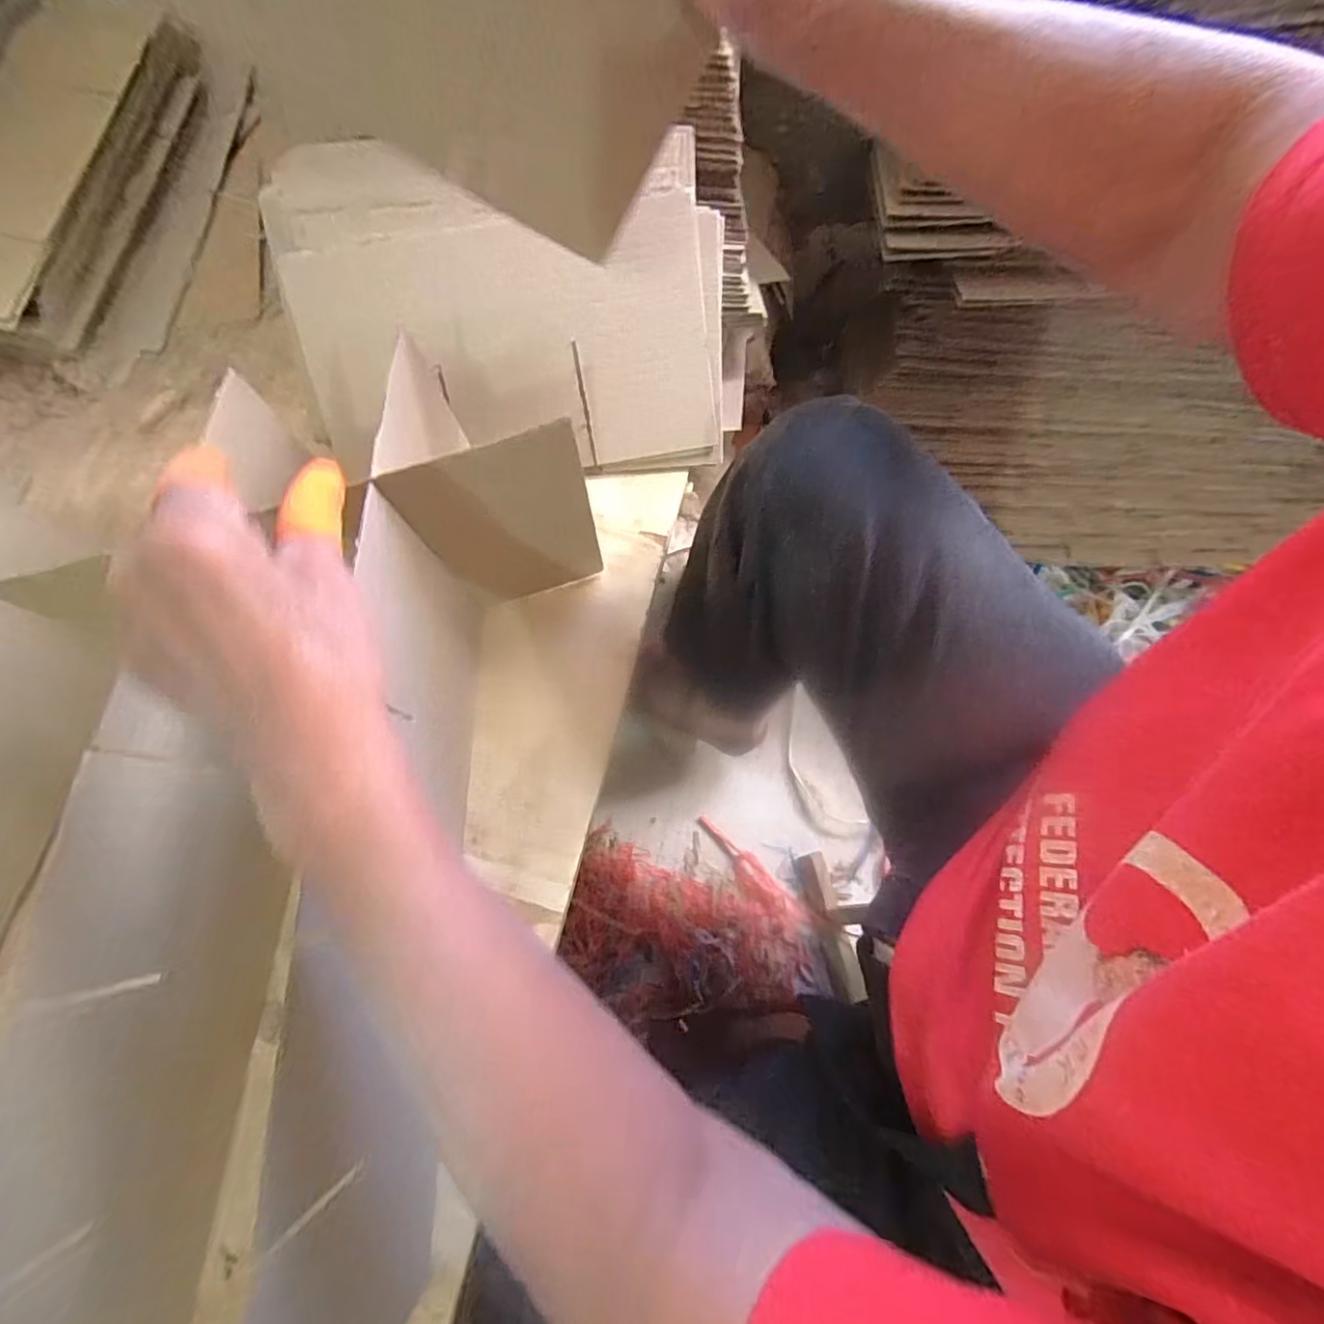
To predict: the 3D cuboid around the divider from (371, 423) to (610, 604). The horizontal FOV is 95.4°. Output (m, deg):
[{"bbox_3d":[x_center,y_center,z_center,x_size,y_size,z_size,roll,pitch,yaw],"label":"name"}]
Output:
[{"bbox_3d":[-0.106,-0.093,0.432,0.115,0.194,0.011,-21,75,-7],"label":"divider"}]

